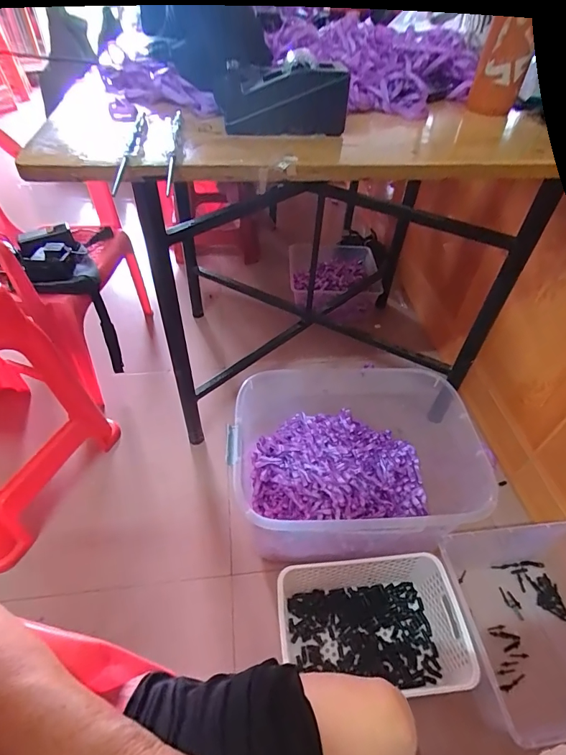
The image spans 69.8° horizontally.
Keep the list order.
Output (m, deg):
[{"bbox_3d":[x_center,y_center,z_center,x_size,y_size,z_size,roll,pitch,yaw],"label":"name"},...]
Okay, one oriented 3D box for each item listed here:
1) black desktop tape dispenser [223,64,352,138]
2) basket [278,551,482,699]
[{"bbox_3d":[0.006,-0.334,0.495,0.151,0.066,0.046,-11,48,-13],"label":"black desktop tape dispenser"},{"bbox_3d":[0.153,0.448,0.727,0.310,0.106,0.207,-3,47,-6],"label":"basket"}]

